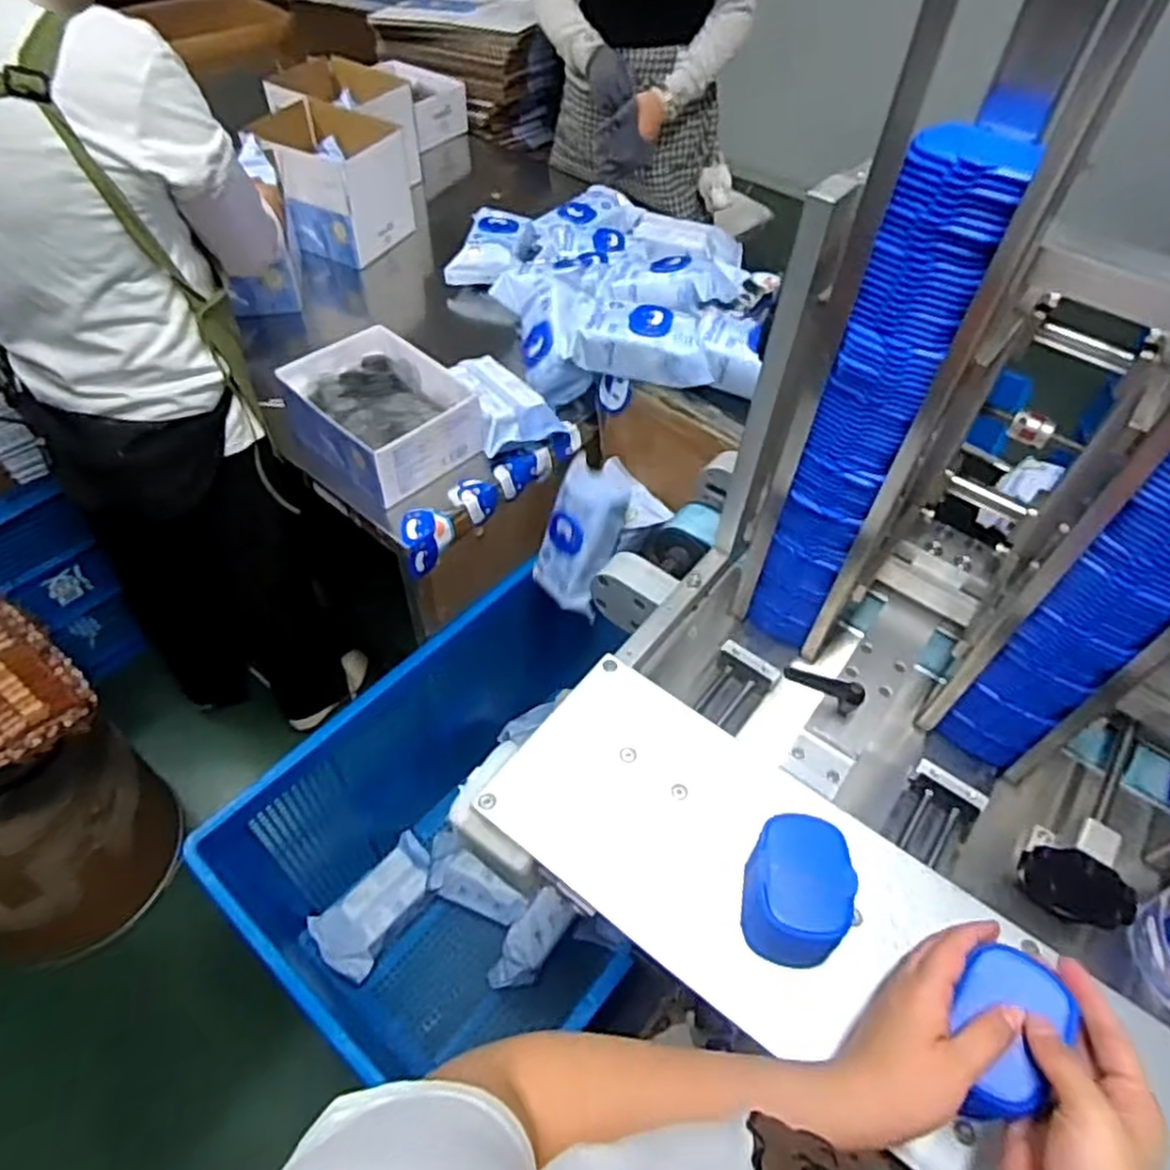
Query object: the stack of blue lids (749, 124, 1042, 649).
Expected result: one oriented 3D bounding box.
[{"bbox_3d":[0.209,-0.115,0.586,0.067,0.431,0.075,20,53,12],"label":"stack of blue lids"}]

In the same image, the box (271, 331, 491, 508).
[{"bbox_3d":[-0.325,-0.277,1.173,0.281,0.112,0.224,37,58,23],"label":"box"}]

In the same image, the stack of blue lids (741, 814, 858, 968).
[{"bbox_3d":[0.146,0.217,0.527,0.069,0.058,0.092,9,51,4],"label":"stack of blue lids"}]

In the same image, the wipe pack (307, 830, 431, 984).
[{"bbox_3d":[-0.379,0.591,1.386,0.143,0.044,0.239,37,58,23],"label":"wipe pack"}]

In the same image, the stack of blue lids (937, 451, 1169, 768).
[{"bbox_3d":[0.379,0.004,0.524,0.076,0.384,0.069,-32,60,-26],"label":"stack of blue lids"}]

